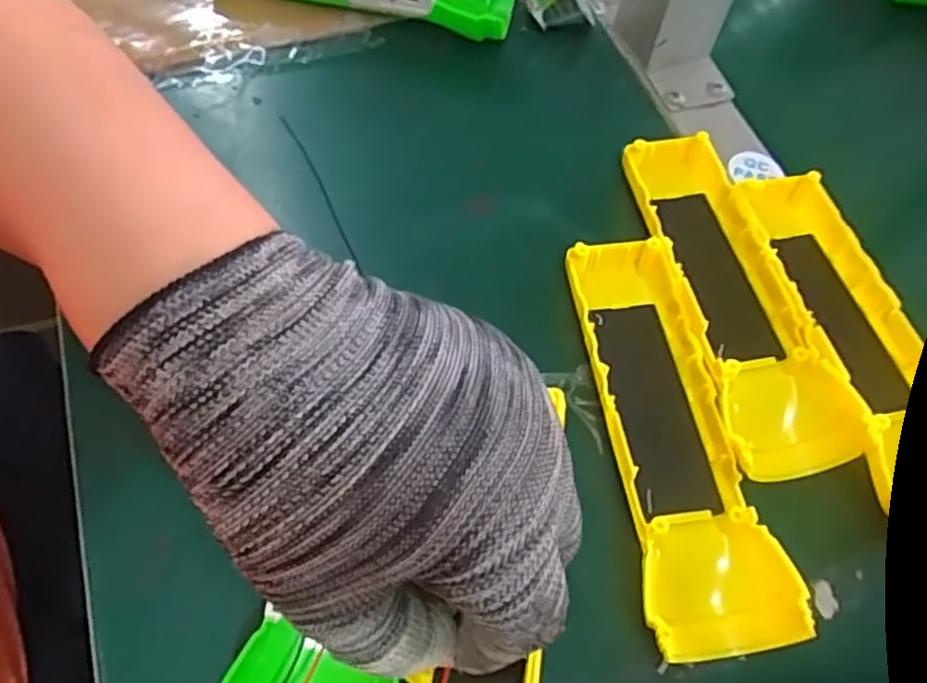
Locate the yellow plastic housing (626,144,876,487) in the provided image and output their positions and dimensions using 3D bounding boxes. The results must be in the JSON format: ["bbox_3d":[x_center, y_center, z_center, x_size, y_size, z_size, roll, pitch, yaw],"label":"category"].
[{"bbox_3d":[0.108,-0.021,0.296,0.049,0.025,0.159,-11,62,-8],"label":"yellow plastic housing"}]

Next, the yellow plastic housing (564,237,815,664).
[{"bbox_3d":[0.077,0.031,0.267,0.044,0.025,0.162,-6,61,-5],"label":"yellow plastic housing"}]

